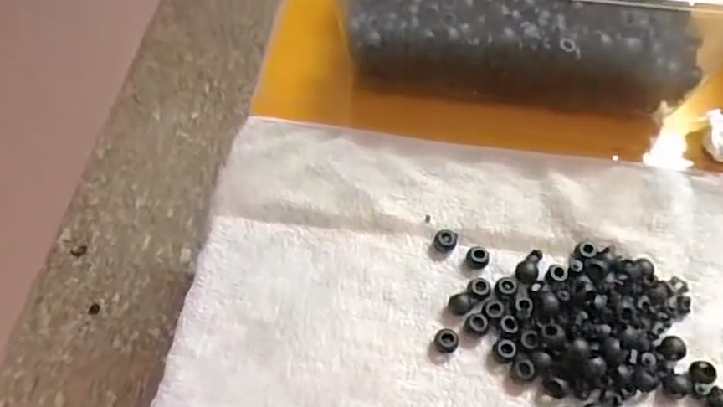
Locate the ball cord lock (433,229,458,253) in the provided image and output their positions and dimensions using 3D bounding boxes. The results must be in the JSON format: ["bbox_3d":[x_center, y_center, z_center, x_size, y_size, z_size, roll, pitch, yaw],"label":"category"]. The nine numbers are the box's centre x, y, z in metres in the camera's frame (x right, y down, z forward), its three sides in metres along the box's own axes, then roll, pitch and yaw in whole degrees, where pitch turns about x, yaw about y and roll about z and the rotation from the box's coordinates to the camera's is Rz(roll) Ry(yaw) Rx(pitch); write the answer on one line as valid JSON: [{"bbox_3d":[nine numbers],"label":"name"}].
[{"bbox_3d":[0.059,0.026,0.433,0.015,0.013,0.013,25,64,13],"label":"ball cord lock"}]

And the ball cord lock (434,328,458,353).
[{"bbox_3d":[0.055,0.088,0.399,0.015,0.011,0.015,0,61,0],"label":"ball cord lock"}]

